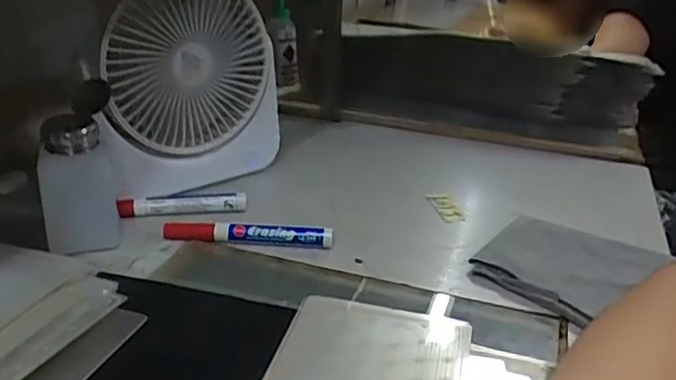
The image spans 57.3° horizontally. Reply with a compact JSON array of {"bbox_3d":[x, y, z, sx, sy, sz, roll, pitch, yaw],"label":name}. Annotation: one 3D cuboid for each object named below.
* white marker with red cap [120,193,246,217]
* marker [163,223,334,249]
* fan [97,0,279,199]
[{"bbox_3d":[-0.138,0.013,0.550,0.109,0.017,0.012,-3,25,-10],"label":"white marker with red cap"},{"bbox_3d":[-0.074,0.036,0.508,0.137,0.016,0.012,3,24,3],"label":"marker"},{"bbox_3d":[-0.136,-0.088,0.567,0.181,0.186,0.047,-21,33,-40],"label":"fan"}]

